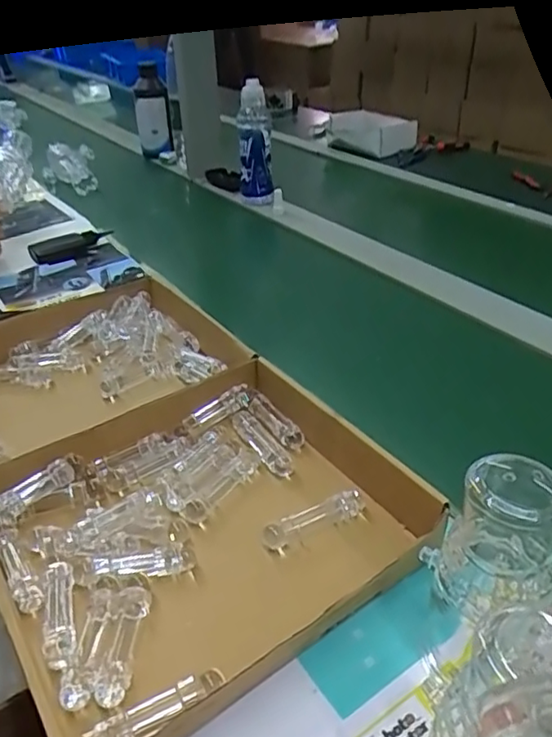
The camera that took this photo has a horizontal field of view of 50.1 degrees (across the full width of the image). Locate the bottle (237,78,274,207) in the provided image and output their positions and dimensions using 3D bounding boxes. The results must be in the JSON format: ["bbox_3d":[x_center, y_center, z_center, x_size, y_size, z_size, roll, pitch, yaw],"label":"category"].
[{"bbox_3d":[-0.042,-0.443,1.196,0.068,0.229,0.068,-1,35,2],"label":"bottle"}]

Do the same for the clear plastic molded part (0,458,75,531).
[{"bbox_3d":[-0.215,0.109,0.514,0.014,0.025,0.084,27,45,35],"label":"clear plastic molded part"}]

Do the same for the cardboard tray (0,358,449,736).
[{"bbox_3d":[-0.060,0.134,0.510,0.332,0.070,0.267,-24,41,-28],"label":"cardboard tray"}]

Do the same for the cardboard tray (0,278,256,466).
[{"bbox_3d":[-0.218,0.018,0.700,0.321,0.094,0.285,-22,40,-26],"label":"cardboard tray"}]

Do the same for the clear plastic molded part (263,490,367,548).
[{"bbox_3d":[0.032,0.129,0.507,0.091,0.023,0.018,-16,37,-19],"label":"clear plastic molded part"}]

